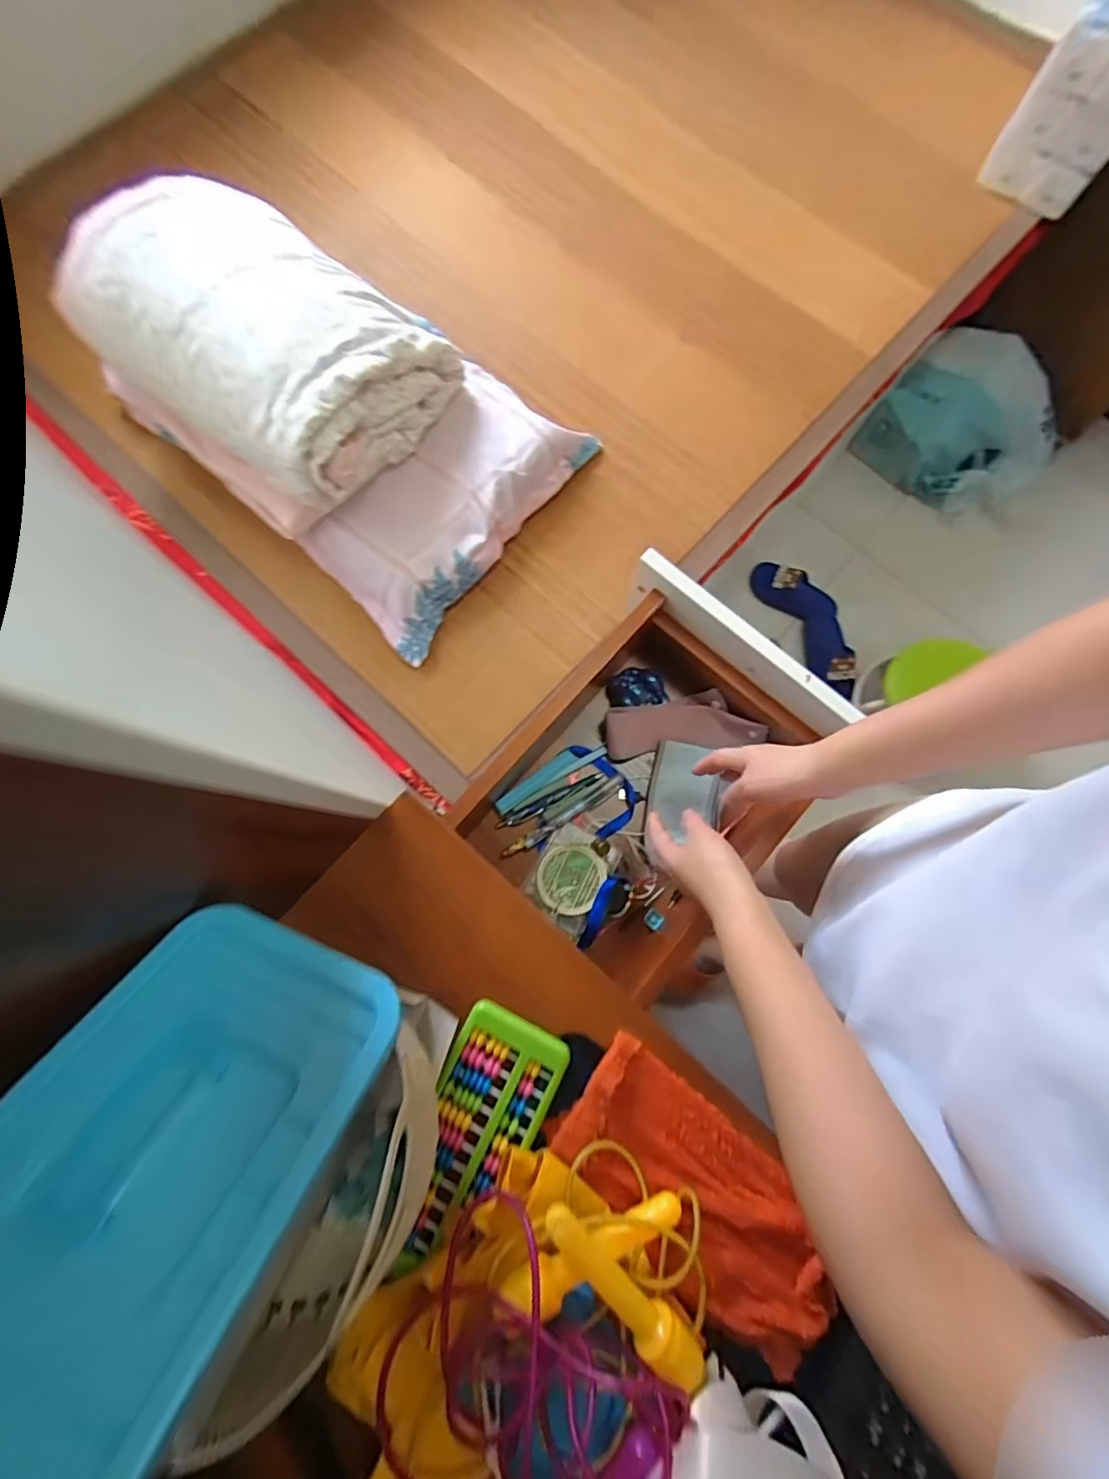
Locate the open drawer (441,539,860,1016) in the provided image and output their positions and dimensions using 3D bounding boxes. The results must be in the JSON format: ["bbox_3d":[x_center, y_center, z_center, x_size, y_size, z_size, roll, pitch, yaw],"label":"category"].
[{"bbox_3d":[0.093,0.040,0.621,0.251,0.169,0.366,37,80,7],"label":"open drawer"}]

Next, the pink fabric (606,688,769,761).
[{"bbox_3d":[0.157,-0.022,0.676,0.183,0.036,0.068,-5,78,-2],"label":"pink fabric"}]

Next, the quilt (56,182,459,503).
[{"bbox_3d":[-0.433,-0.593,0.820,0.479,0.169,0.368,34,79,7],"label":"quilt"}]

